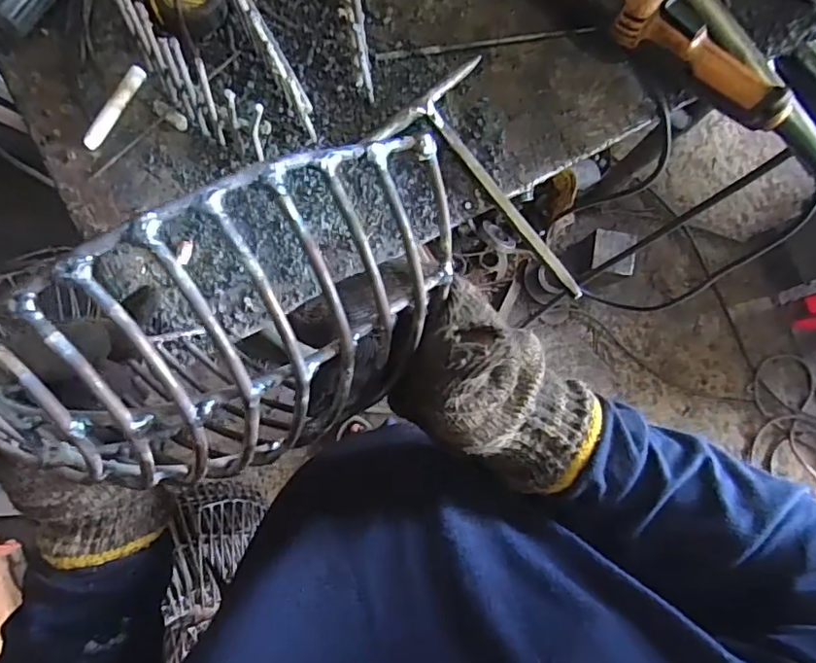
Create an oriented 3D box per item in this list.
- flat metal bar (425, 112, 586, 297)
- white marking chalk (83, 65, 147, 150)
[{"bbox_3d":[0.081,-0.106,0.459,0.012,0.011,0.192,-36,87,-6],"label":"flat metal bar"},{"bbox_3d":[-0.240,-0.183,0.449,0.012,0.010,0.078,26,83,0],"label":"white marking chalk"}]

